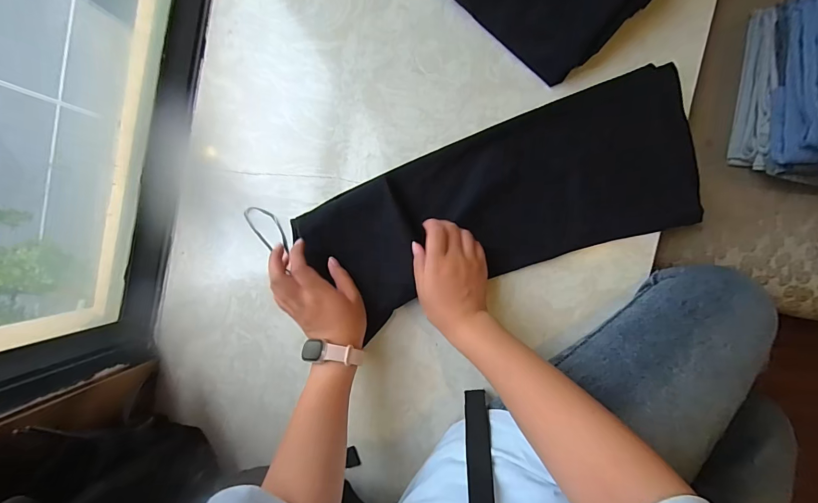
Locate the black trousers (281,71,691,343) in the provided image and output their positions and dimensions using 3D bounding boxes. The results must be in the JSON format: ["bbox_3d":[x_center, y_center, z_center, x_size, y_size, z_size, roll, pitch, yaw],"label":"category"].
[{"bbox_3d":[0.103,-0.059,0.454,0.452,0.040,0.178,-17,90,3],"label":"black trousers"}]

